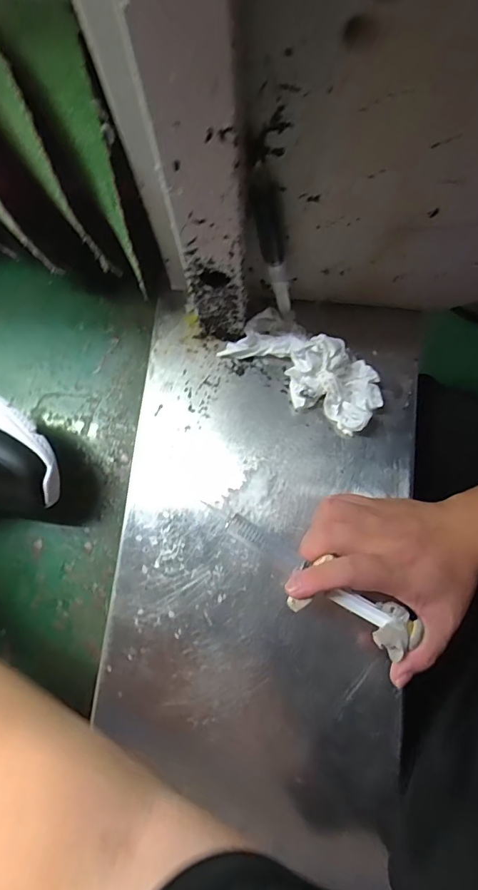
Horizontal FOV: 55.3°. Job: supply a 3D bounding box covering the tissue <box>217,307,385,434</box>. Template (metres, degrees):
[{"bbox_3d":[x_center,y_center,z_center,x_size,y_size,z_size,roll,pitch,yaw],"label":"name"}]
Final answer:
[{"bbox_3d":[0.058,-0.066,0.380,0.129,0.034,0.057,33,80,8],"label":"tissue"}]

